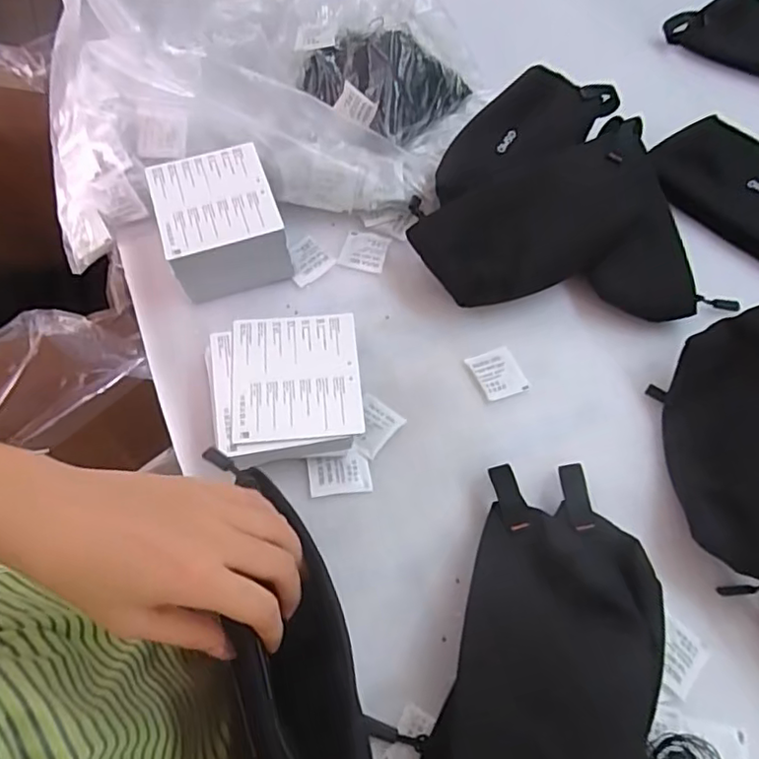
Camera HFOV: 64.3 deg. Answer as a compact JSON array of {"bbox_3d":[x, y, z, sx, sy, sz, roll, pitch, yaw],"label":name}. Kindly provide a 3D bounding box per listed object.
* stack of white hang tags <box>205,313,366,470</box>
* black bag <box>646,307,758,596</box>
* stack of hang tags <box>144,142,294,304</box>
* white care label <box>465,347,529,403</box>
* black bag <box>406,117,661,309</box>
[{"bbox_3d":[-0.067,0.008,0.440,0.105,0.032,0.107,-9,63,-7],"label":"stack of white hang tags"},{"bbox_3d":[0.248,0.044,0.420,0.084,0.067,0.192,12,62,4],"label":"black bag"},{"bbox_3d":[-0.130,-0.127,0.493,0.091,0.062,0.106,-17,64,-11],"label":"stack of hang tags"},{"bbox_3d":[0.093,-0.004,0.471,0.037,0.004,0.042,-20,65,-12],"label":"white care label"},{"bbox_3d":[0.146,-0.136,0.507,0.230,0.040,0.096,-27,91,-4],"label":"black bag"}]

